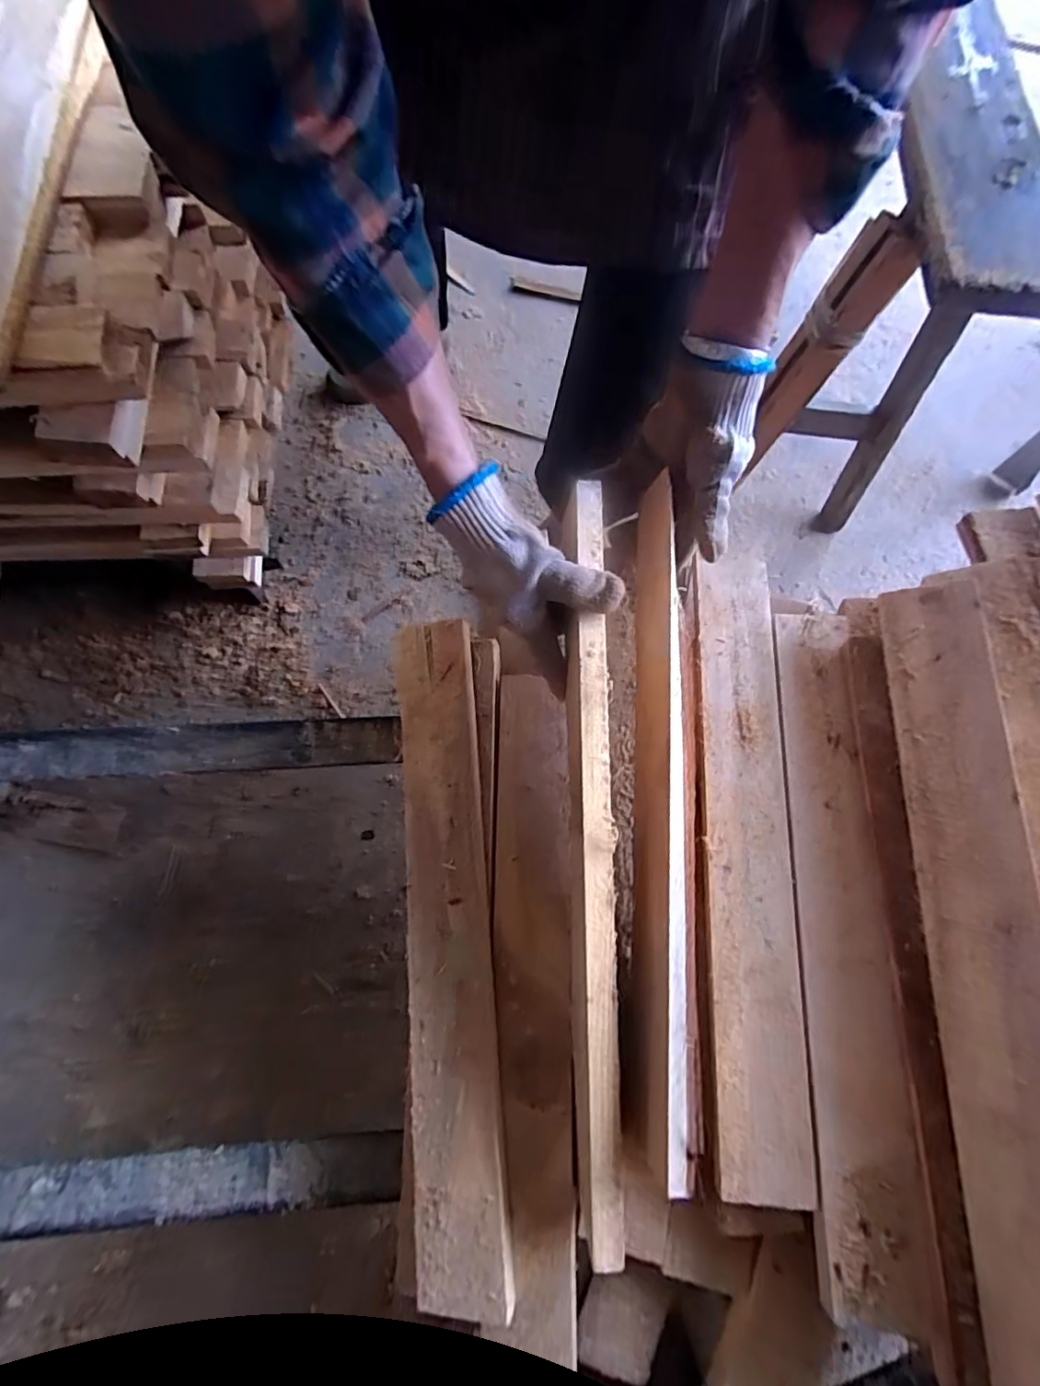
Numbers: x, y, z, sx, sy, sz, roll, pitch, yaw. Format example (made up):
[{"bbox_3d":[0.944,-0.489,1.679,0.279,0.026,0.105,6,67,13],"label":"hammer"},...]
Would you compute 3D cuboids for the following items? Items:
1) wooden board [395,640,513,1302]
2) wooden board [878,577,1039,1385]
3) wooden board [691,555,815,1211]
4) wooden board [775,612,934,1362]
[{"bbox_3d":[-0.059,0.169,0.428,0.067,0.025,0.482,-5,73,-3],"label":"wooden board"},{"bbox_3d":[0.302,0.156,0.355,0.065,0.018,0.486,-9,70,36],"label":"wooden board"},{"bbox_3d":[0.178,0.109,0.429,0.064,0.011,0.475,4,73,0],"label":"wooden board"},{"bbox_3d":[0.235,0.164,0.403,0.062,0.016,0.477,5,73,0],"label":"wooden board"}]

